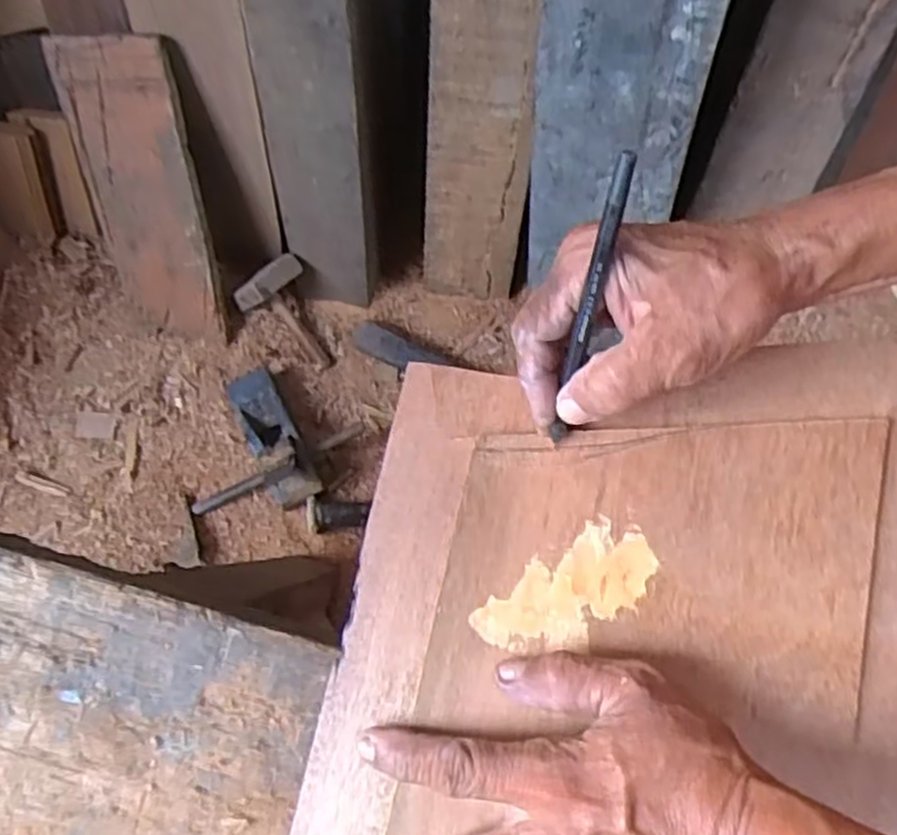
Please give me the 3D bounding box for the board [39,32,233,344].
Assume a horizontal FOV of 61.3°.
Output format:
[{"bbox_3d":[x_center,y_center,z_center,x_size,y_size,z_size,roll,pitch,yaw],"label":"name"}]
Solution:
[{"bbox_3d":[-0.361,-0.252,0.899,0.136,0.373,0.029,3,43,1],"label":"board"}]

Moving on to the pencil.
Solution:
[{"bbox_3d":[0.061,-0.044,0.329,0.007,0.142,0.004,9,37,2],"label":"pencil"}]

